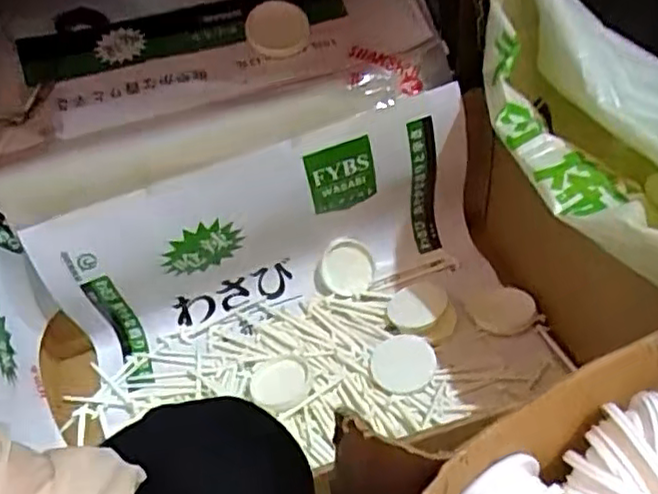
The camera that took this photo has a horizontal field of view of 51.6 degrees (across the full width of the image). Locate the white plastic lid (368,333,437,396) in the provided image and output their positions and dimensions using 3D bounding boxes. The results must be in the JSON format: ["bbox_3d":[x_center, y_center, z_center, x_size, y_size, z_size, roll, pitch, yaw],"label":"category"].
[{"bbox_3d":[0.097,0.154,0.890,0.081,0.020,0.079,-3,49,4],"label":"white plastic lid"}]

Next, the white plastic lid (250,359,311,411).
[{"bbox_3d":[-0.062,0.173,0.861,0.073,0.006,0.071,-5,47,5],"label":"white plastic lid"}]

